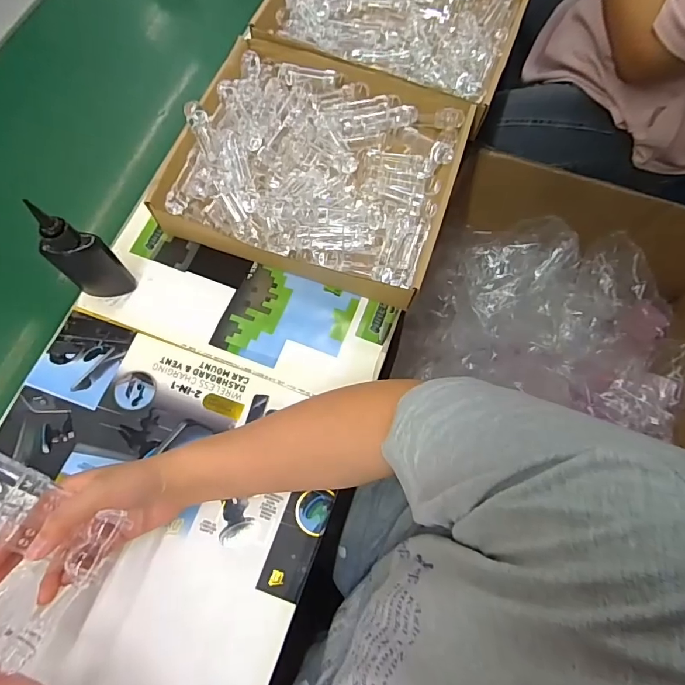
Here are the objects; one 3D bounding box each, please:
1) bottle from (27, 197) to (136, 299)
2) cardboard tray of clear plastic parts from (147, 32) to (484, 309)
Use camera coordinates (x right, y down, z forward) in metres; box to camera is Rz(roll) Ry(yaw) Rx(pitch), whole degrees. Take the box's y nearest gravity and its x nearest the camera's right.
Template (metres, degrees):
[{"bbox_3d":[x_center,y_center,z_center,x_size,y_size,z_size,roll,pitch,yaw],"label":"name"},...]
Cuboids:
[{"bbox_3d":[-0.257,-0.085,0.439,0.059,0.133,0.024,6,71,0],"label":"bottle"},{"bbox_3d":[-0.023,-0.210,0.532,0.302,0.060,0.280,19,71,4],"label":"cardboard tray of clear plastic parts"}]

